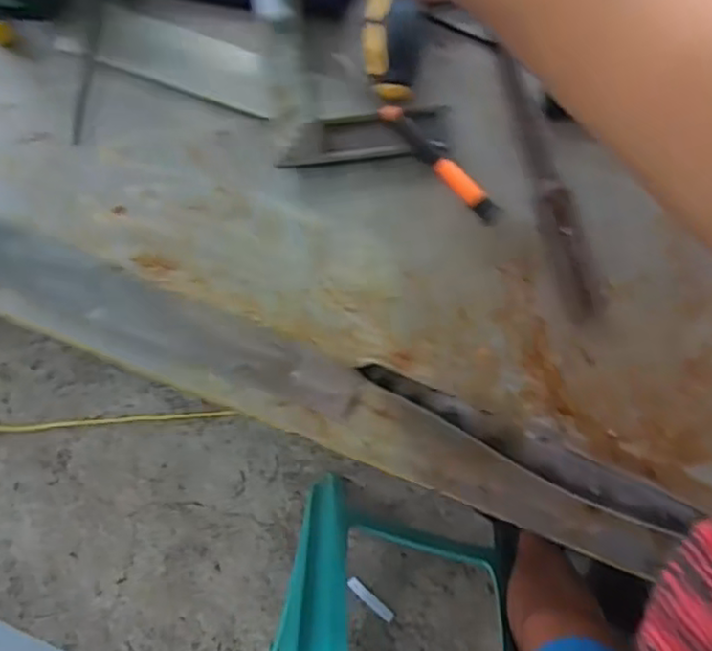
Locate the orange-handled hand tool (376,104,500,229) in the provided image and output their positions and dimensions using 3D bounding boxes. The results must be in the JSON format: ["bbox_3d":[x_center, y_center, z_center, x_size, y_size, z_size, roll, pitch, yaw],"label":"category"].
[{"bbox_3d":[0.053,-0.102,0.422,0.014,0.019,0.098,-45,87,4],"label":"orange-handled hand tool"}]

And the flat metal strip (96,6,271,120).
[{"bbox_3d":[-0.112,-0.174,0.436,0.123,0.010,0.038,20,92,4],"label":"flat metal strip"}]

